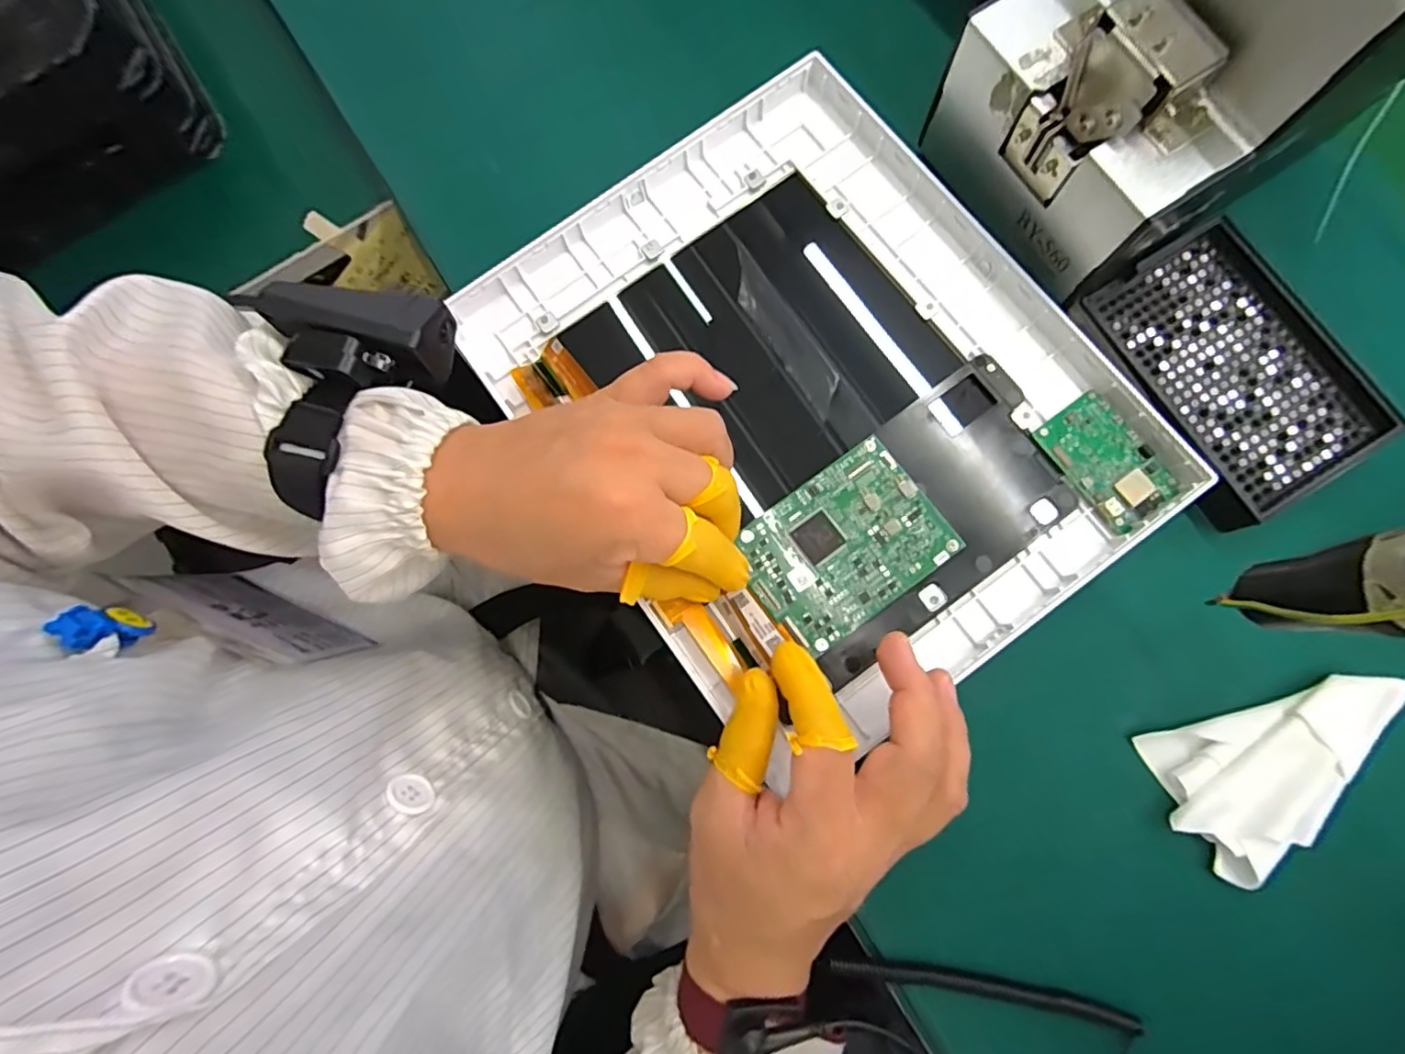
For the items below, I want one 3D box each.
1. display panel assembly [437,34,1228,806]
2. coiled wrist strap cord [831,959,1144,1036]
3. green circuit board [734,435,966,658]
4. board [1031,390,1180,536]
[{"bbox_3d":[0.052,-0.067,0.305,0.247,0.025,0.300,-35,79,-7],"label":"display panel assembly"},{"bbox_3d":[0.127,0.209,0.272,0.134,0.011,0.009,9,81,3],"label":"coiled wrist strap cord"},{"bbox_3d":[0.067,0.009,0.287,0.092,0.006,0.068,-35,79,-7],"label":"green circuit board"},{"bbox_3d":[0.198,-0.033,0.293,0.040,0.004,0.063,-36,81,-4],"label":"board"}]

